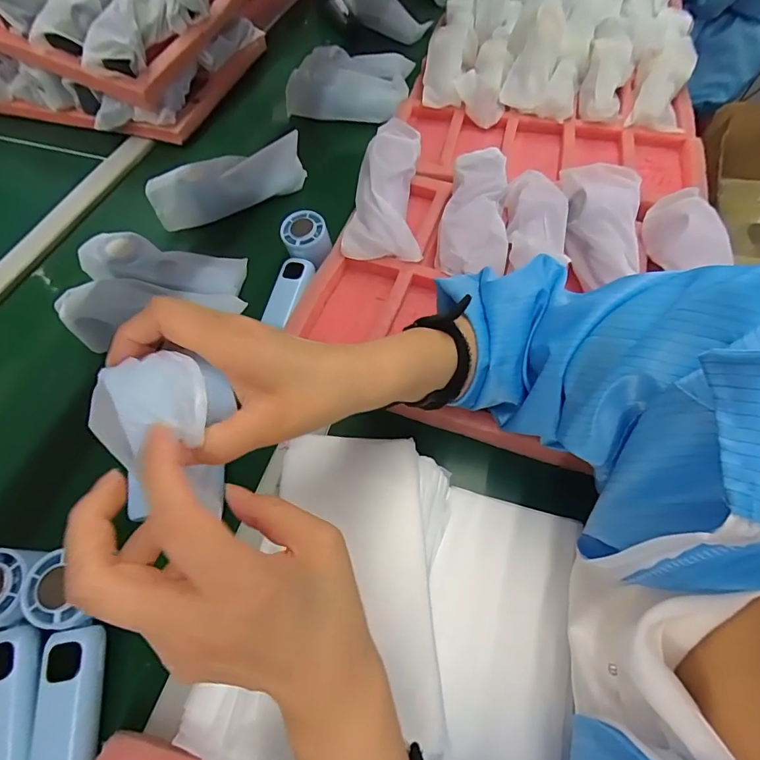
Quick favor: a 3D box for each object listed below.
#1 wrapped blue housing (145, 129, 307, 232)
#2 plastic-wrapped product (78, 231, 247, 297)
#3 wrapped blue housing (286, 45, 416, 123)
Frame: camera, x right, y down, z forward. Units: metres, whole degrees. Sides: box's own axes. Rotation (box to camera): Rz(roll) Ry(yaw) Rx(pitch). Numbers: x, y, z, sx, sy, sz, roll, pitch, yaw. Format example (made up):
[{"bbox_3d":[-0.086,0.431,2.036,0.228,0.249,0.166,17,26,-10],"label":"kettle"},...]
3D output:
[{"bbox_3d":[-0.200,-0.264,0.592,0.211,0.062,0.049,-24,62,-13],"label":"wrapped blue housing"},{"bbox_3d":[-0.246,-0.131,0.500,0.173,0.020,0.067,9,59,-9],"label":"plastic-wrapped product"},{"bbox_3d":[-0.046,-0.504,0.736,0.189,0.061,0.149,8,59,6],"label":"wrapped blue housing"}]

